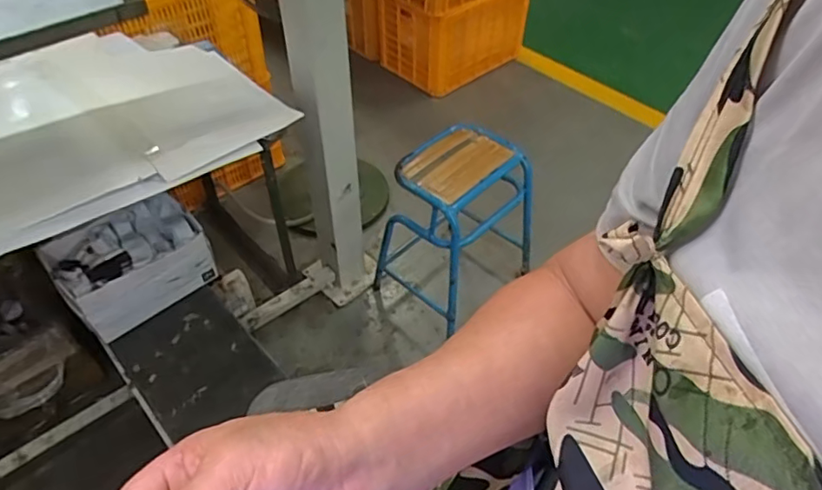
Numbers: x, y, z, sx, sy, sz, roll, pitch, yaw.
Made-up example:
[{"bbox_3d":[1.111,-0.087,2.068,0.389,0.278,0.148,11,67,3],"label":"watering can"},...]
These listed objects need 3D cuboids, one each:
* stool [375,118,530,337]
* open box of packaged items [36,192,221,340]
[{"bbox_3d":[0.146,-0.047,1.625,0.396,0.513,0.297,-32,55,-27],"label":"stool"},{"bbox_3d":[-0.647,0.040,1.330,0.311,0.159,0.205,-29,54,-25],"label":"open box of packaged items"}]

